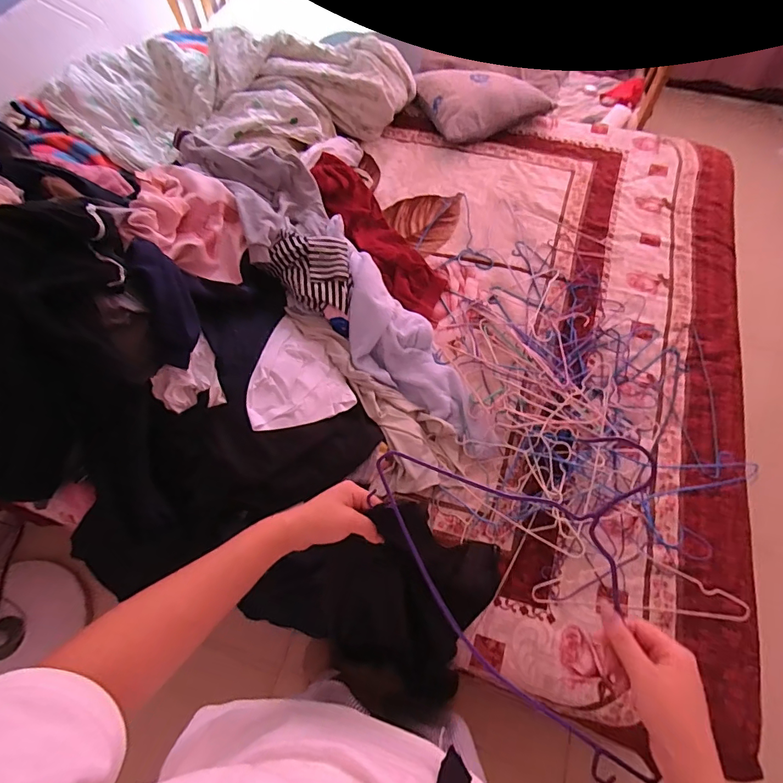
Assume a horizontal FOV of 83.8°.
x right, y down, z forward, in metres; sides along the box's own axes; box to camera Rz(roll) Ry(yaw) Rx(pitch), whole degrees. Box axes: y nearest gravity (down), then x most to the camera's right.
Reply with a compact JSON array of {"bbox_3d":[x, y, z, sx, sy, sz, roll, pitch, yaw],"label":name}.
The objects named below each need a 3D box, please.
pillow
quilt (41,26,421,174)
[{"bbox_3d":[0.326,-1.058,1.565,0.424,0.106,0.314,-24,65,-11],"label":"pillow"},{"bbox_3d":[-0.492,-0.971,1.452,1.069,0.215,0.682,5,63,4],"label":"quilt"}]

